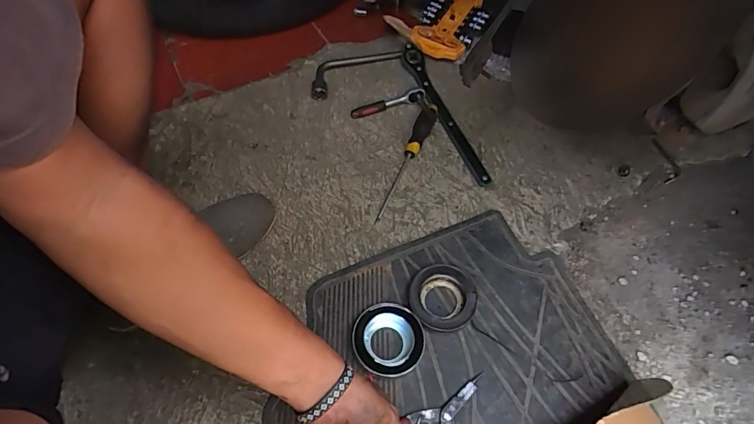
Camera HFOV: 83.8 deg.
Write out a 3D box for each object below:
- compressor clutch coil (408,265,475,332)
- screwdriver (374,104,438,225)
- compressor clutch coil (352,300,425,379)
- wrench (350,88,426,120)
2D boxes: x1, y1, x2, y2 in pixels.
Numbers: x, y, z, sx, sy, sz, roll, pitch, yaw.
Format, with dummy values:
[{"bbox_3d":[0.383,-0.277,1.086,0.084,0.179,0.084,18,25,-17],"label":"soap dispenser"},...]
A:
[{"bbox_3d":[0.091,0.123,0.592,0.090,0.034,0.089,0,60,1],"label":"compressor clutch coil"},{"bbox_3d":[0.053,-0.091,0.713,0.031,0.026,0.248,19,62,11],"label":"screwdriver"},{"bbox_3d":[0.015,0.171,0.565,0.096,0.034,0.091,14,61,9],"label":"compressor clutch coil"},{"bbox_3d":[0.021,-0.200,0.777,0.140,0.019,0.027,-15,61,-8],"label":"wrench"}]

